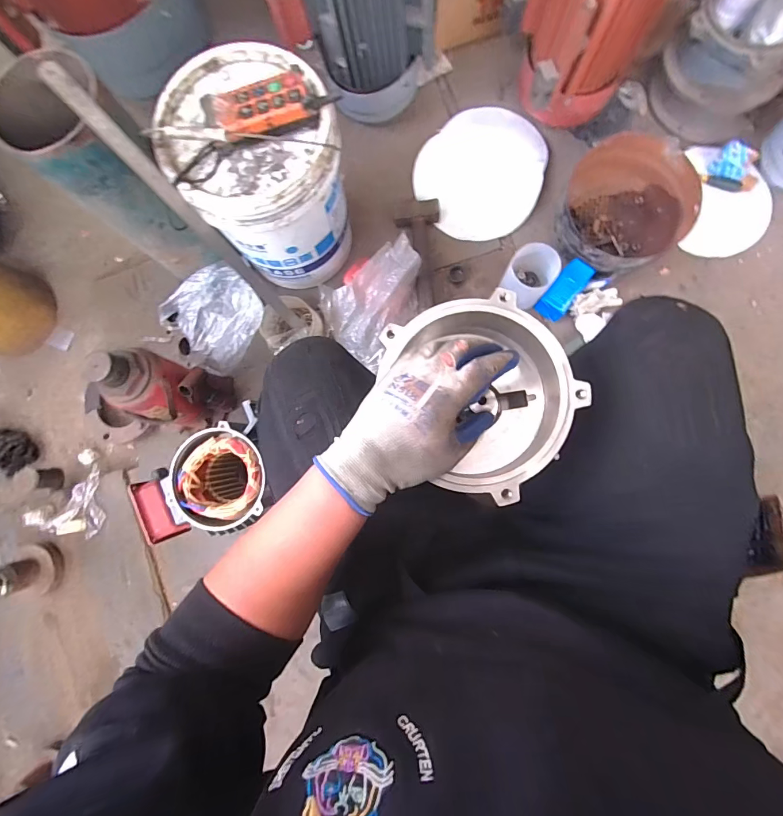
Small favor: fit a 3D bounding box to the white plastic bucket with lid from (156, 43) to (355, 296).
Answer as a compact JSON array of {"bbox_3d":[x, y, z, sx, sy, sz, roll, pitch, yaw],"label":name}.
[{"bbox_3d":[-0.228,-0.432,0.741,0.271,0.315,0.287,-1,84,5],"label":"white plastic bucket with lid"}]

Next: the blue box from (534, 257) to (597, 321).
[{"bbox_3d":[0.368,-0.249,0.814,0.059,0.024,0.129,35,108,3],"label":"blue box"}]

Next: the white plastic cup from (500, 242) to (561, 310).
[{"bbox_3d":[0.292,-0.278,0.814,0.091,0.122,0.115,40,89,7],"label":"white plastic cup"}]

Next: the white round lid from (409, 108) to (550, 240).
[{"bbox_3d":[0.210,-0.542,0.886,0.293,0.021,0.281,-1,84,5],"label":"white round lid"}]

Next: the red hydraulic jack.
[{"bbox_3d":[-0.448,-0.030,0.772,0.152,0.280,0.136,8,85,5],"label":"red hydraulic jack"}]

